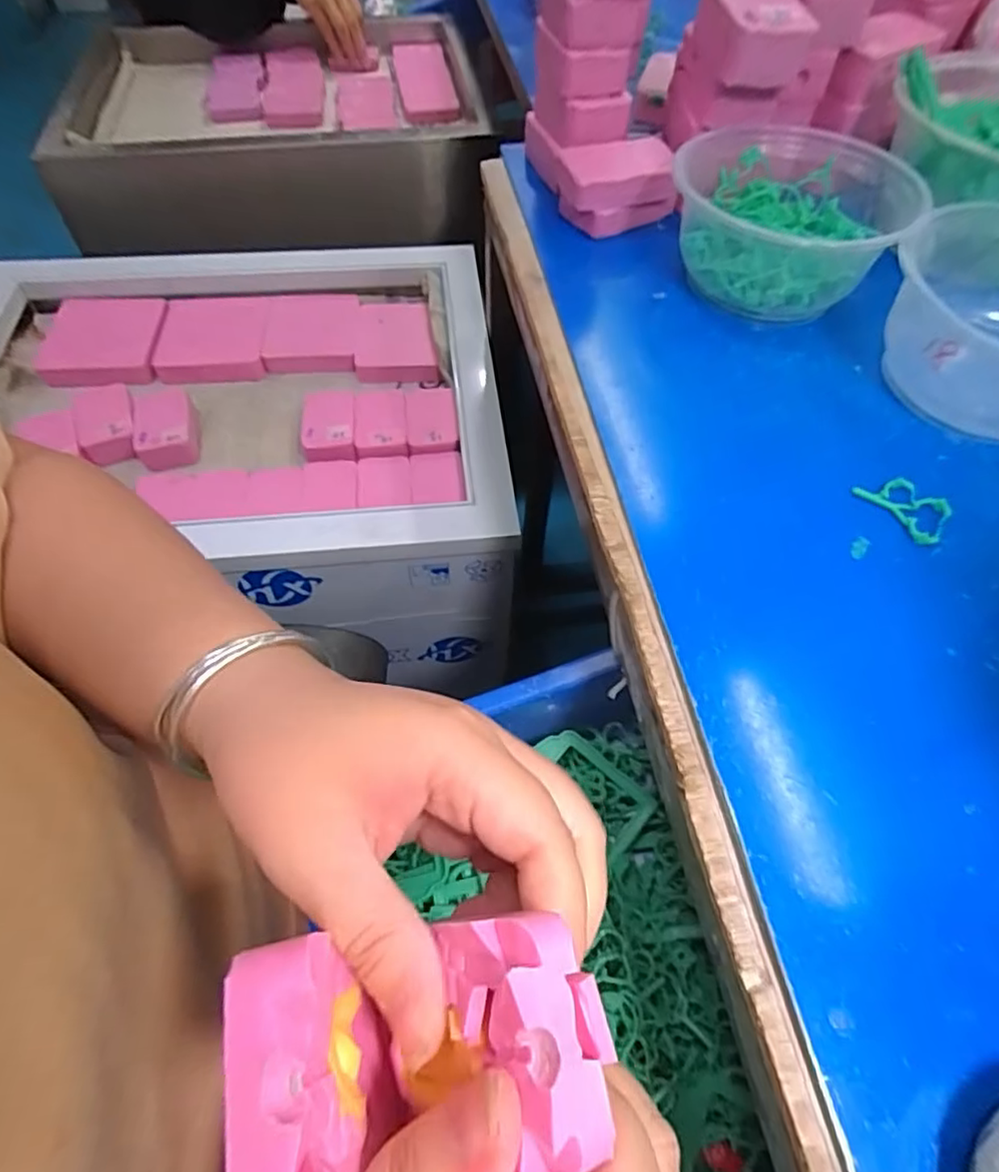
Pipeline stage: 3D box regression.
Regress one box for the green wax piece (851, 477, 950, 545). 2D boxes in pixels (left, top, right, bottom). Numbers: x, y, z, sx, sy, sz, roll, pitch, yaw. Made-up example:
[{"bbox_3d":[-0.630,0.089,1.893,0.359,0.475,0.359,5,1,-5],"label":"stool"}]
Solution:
[{"bbox_3d":[0.190,-0.038,0.289,0.026,0.005,0.040,-29,61,-18],"label":"green wax piece"}]

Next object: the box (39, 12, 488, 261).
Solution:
[{"bbox_3d":[-0.279,-0.603,0.815,0.489,0.113,0.378,-6,58,-5],"label":"box"}]

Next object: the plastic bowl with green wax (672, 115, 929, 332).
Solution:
[{"bbox_3d":[0.166,-0.209,0.368,0.130,0.062,0.119,10,57,6],"label":"plastic bowl with green wax"}]

